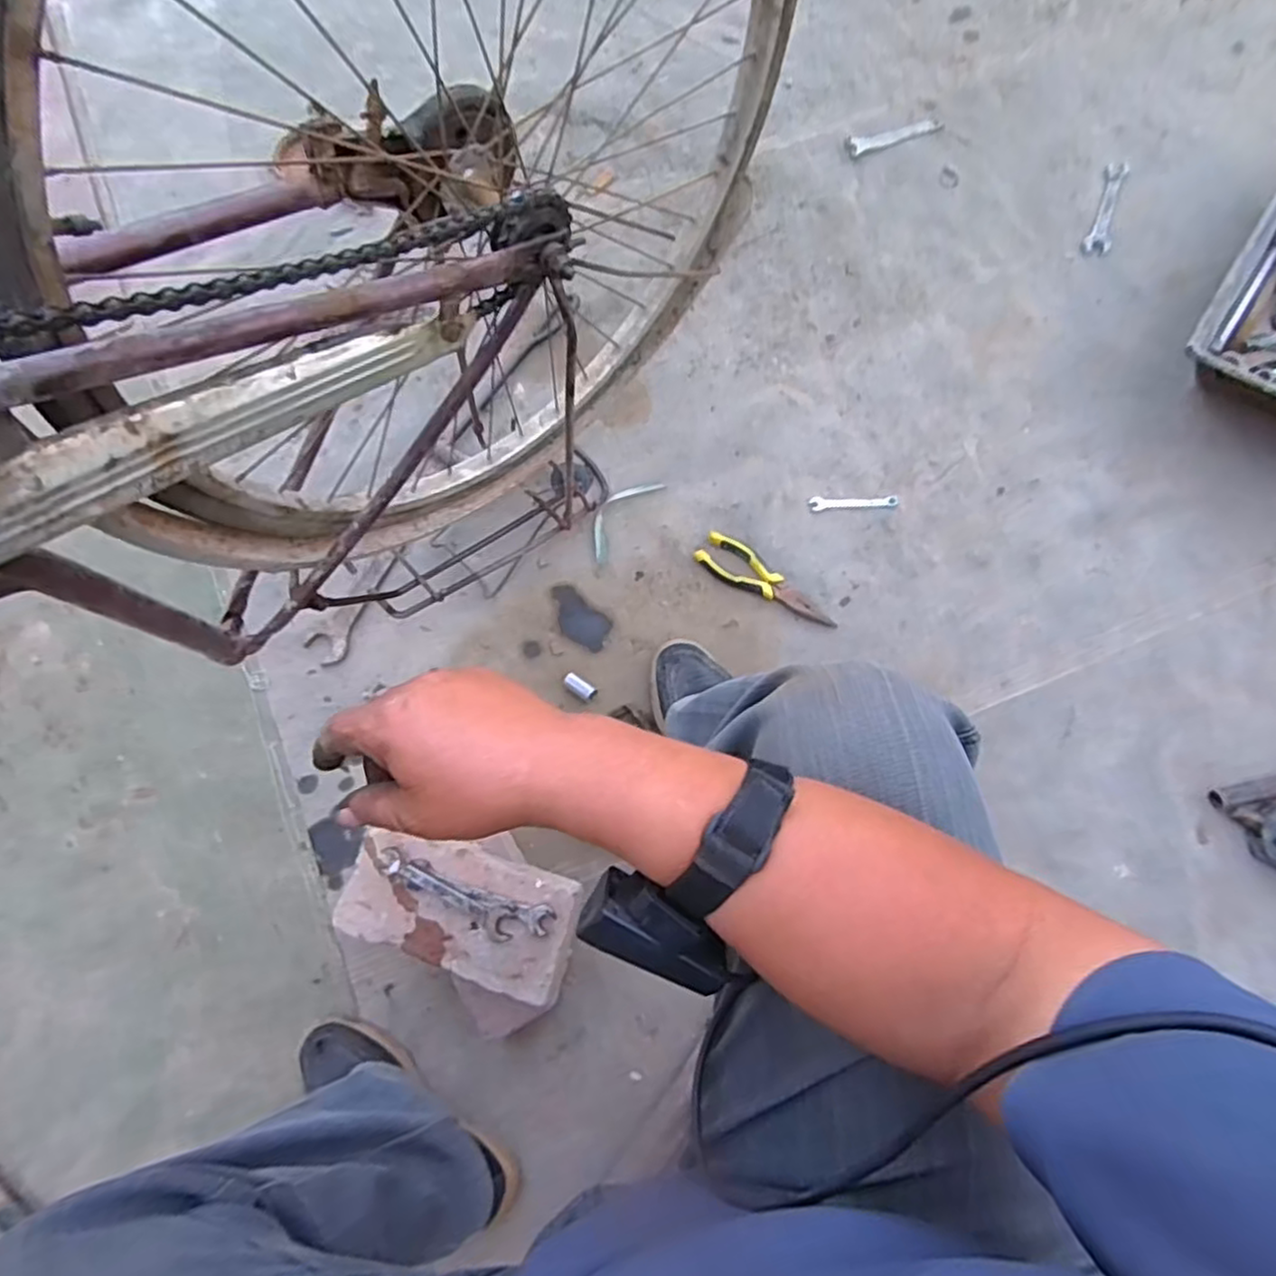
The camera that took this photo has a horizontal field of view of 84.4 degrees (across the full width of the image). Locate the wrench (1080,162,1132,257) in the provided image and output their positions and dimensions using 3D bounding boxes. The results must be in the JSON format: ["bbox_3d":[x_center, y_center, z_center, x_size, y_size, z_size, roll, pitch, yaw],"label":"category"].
[{"bbox_3d":[0.673,-0.616,1.011,0.039,0.008,0.166,22,80,4],"label":"wrench"}]

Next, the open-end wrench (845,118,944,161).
[{"bbox_3d":[0.377,-0.739,1.035,0.146,0.004,0.035,-17,80,-3],"label":"open-end wrench"}]

